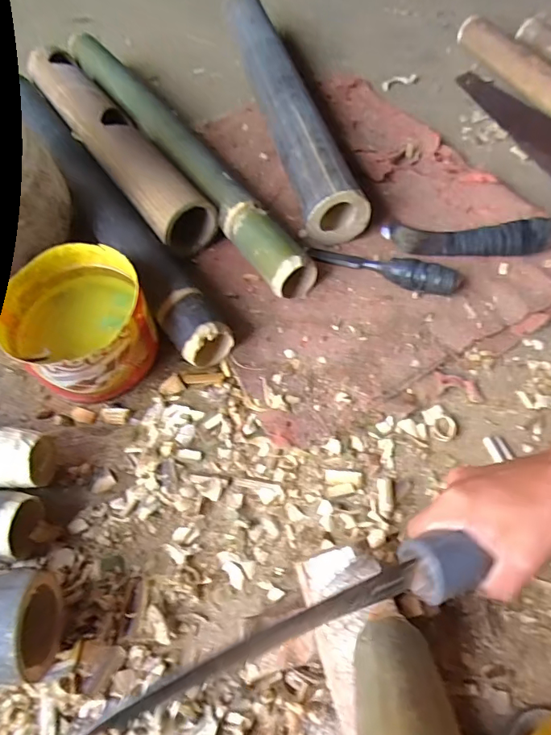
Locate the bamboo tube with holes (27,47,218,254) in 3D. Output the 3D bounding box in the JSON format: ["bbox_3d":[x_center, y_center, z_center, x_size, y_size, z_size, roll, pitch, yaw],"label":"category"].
[{"bbox_3d":[-0.245,-0.341,0.704,0.079,0.065,0.505,-31,65,-16],"label":"bamboo tube with holes"}]

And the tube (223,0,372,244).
[{"bbox_3d":[0.006,-0.443,0.762,0.087,0.087,0.621,-13,61,-7],"label":"tube"}]

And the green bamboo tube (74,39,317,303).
[{"bbox_3d":[-0.152,-0.326,0.710,0.061,0.067,0.643,-31,65,-16],"label":"green bamboo tube"}]

